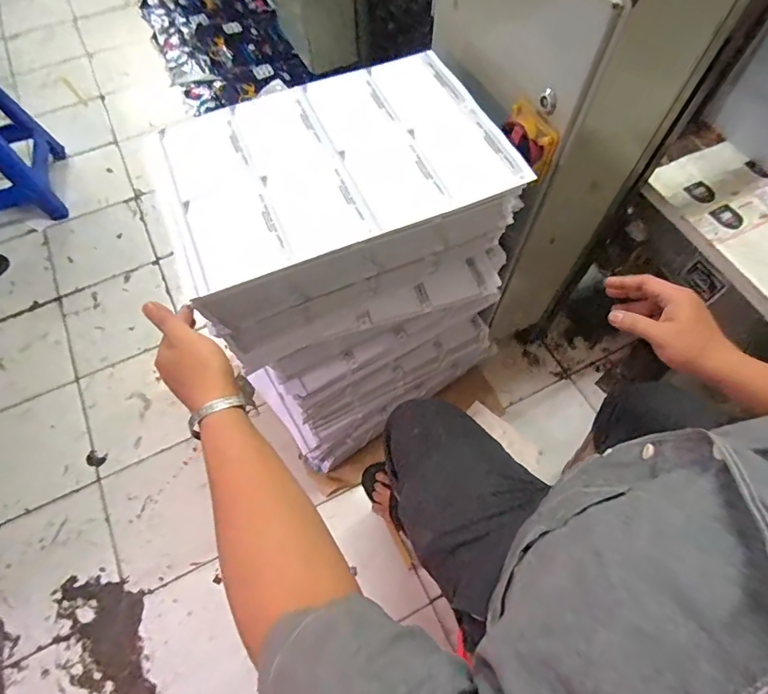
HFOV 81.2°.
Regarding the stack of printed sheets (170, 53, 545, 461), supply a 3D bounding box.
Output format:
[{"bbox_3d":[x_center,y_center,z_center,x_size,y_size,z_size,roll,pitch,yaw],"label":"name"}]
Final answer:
[{"bbox_3d":[-0.059,-0.106,0.839,0.459,0.589,0.322,-28,65,-13],"label":"stack of printed sheets"}]

